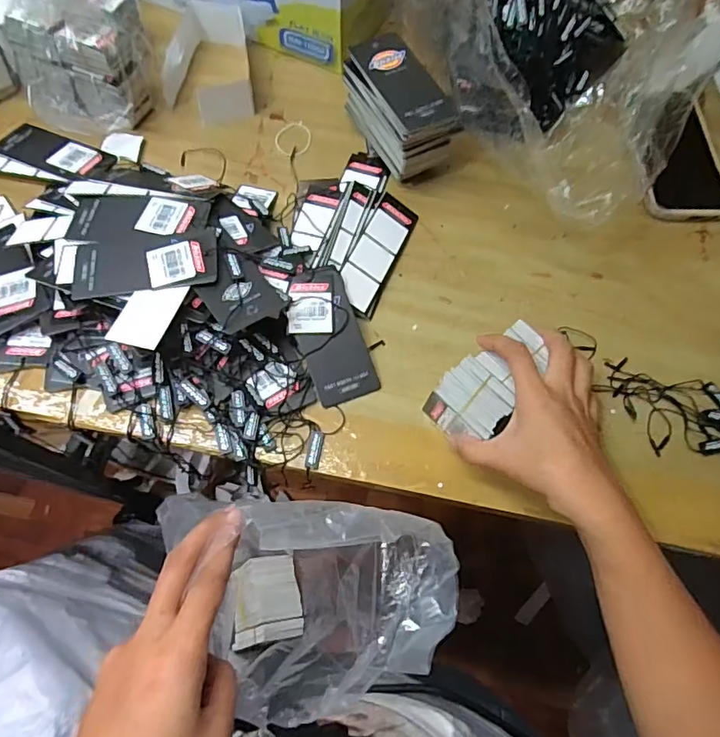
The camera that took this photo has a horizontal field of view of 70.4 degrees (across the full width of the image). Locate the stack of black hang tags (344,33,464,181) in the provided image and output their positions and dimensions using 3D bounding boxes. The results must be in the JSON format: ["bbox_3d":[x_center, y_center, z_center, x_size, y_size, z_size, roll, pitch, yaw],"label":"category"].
[{"bbox_3d":[0.037,-0.237,0.474,0.062,0.078,0.116,-28,70,-11],"label":"stack of black hang tags"}]

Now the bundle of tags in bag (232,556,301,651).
[{"bbox_3d":[-0.081,0.196,0.432,0.059,0.029,0.064,-10,68,-5],"label":"bundle of tags in bag"}]

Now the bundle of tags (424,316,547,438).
[{"bbox_3d":[0.099,0.014,0.387,0.094,0.039,0.052,-39,73,-15],"label":"bundle of tags"}]

